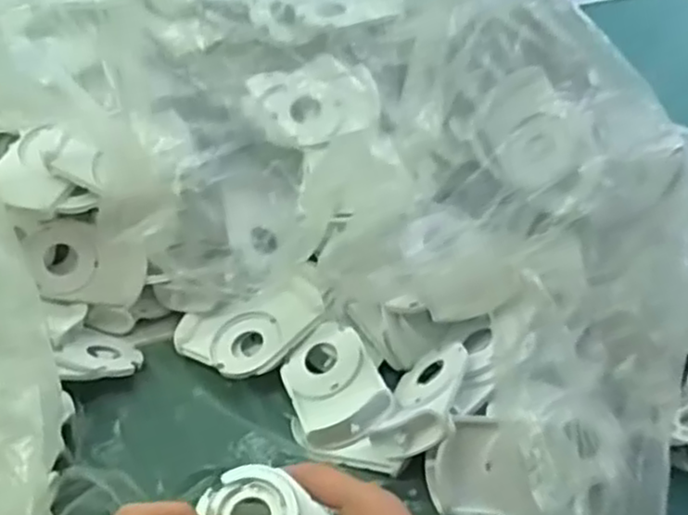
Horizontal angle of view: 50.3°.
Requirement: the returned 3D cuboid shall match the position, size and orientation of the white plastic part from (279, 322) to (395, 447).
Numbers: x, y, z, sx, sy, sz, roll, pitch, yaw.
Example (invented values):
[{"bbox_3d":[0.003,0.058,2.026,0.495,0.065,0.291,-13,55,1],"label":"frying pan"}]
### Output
[{"bbox_3d":[-0.006,0.083,0.475,0.058,0.019,0.080,-32,47,-3],"label":"white plastic part"}]

